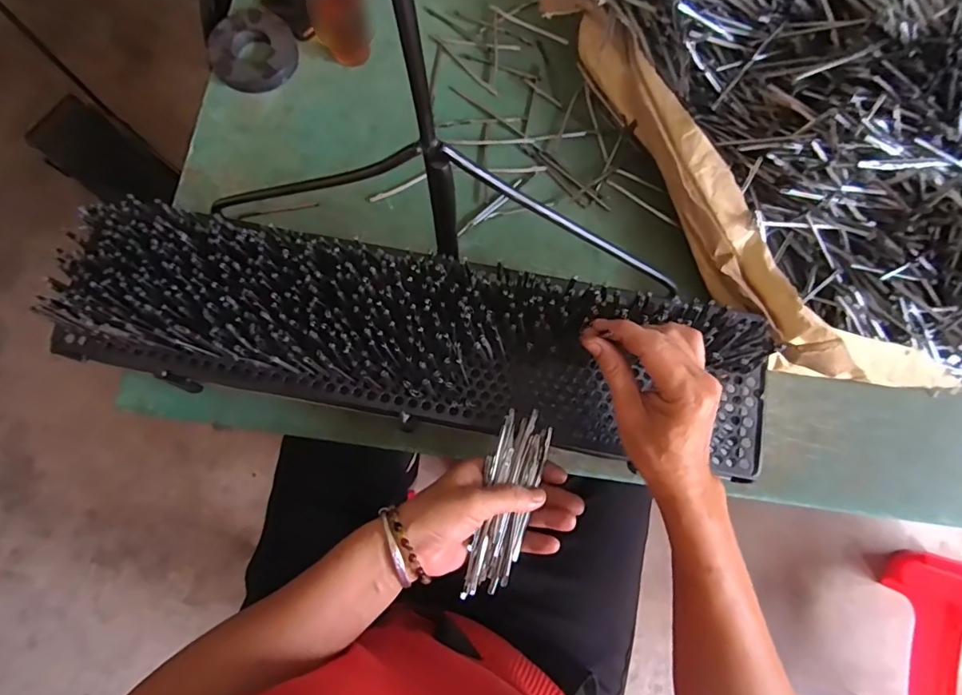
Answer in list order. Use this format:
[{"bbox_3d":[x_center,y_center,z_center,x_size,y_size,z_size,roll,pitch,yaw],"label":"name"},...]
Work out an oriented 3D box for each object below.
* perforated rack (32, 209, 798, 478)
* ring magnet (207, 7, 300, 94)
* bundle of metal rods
[{"bbox_3d":[-0.049,-0.007,0.413,0.579,0.069,0.135,9,79,-2],"label":"perforated rack"},{"bbox_3d":[-0.259,-0.339,0.565,0.095,0.021,0.095,0,79,0],"label":"ring magnet"},{"bbox_3d":[0.020,0.121,0.388,0.041,0.012,0.142,18,75,4],"label":"bundle of metal rods"}]

